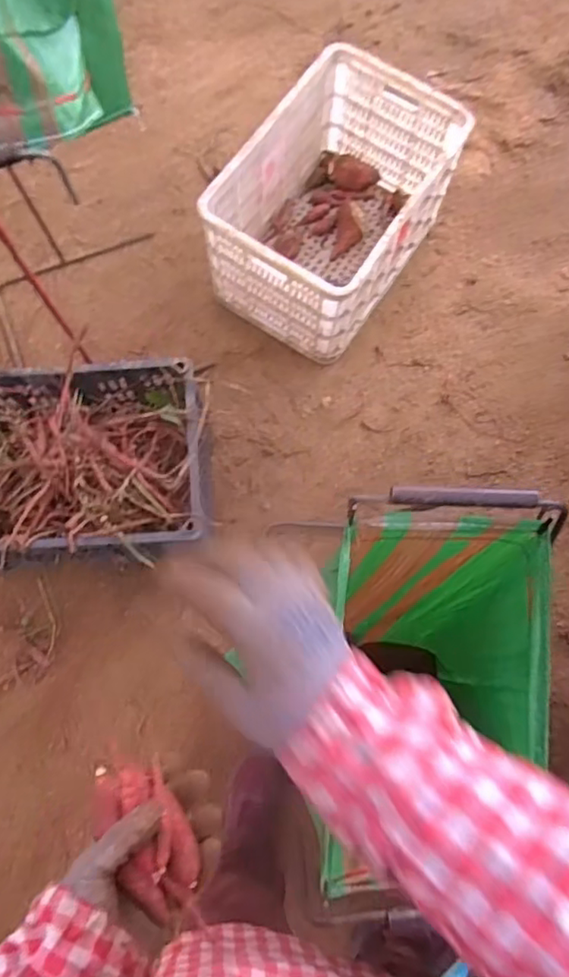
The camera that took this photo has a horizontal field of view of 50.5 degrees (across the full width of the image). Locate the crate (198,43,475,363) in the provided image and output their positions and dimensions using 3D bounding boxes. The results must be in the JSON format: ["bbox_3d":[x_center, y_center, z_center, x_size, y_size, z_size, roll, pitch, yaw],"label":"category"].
[{"bbox_3d":[0.106,-0.626,1.363,0.370,0.312,0.542,32,78,6],"label":"crate"}]

